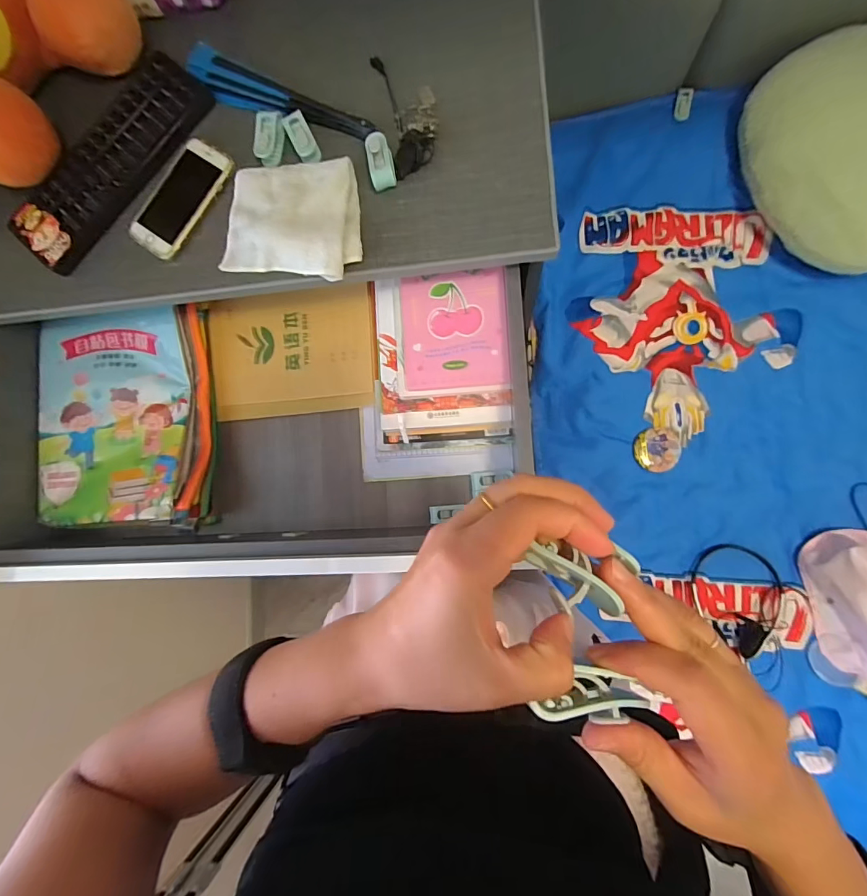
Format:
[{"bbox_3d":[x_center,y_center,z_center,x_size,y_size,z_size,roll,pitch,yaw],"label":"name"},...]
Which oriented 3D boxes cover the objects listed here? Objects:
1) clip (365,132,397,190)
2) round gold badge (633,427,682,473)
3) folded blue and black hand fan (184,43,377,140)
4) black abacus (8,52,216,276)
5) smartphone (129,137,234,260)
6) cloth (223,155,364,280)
[{"bbox_3d":[-0.057,-0.310,0.478,0.027,0.015,0.061,-12,84,7],"label":"clip"},{"bbox_3d":[0.365,0.003,0.723,0.070,0.006,0.070,-1,85,8],"label":"round gold badge"},{"bbox_3d":[-0.181,-0.394,0.506,0.245,0.010,0.048,30,90,9],"label":"folded blue and black hand fan"},{"bbox_3d":[-0.386,-0.340,0.531,0.105,0.016,0.274,44,92,9],"label":"black abacus"},{"bbox_3d":[-0.295,-0.292,0.519,0.071,0.006,0.140,36,91,9],"label":"smartphone"},{"bbox_3d":[-0.156,-0.253,0.490,0.161,0.030,0.122,7,86,8],"label":"cloth"}]

